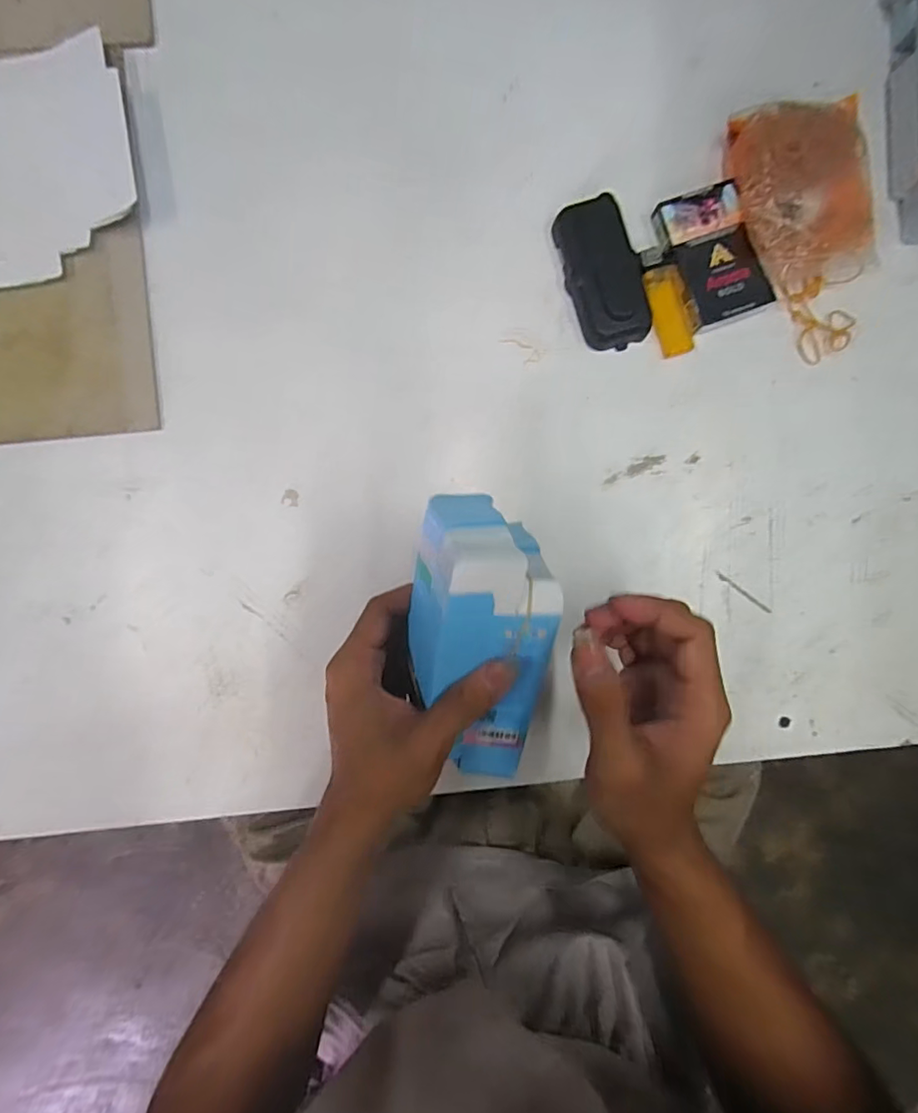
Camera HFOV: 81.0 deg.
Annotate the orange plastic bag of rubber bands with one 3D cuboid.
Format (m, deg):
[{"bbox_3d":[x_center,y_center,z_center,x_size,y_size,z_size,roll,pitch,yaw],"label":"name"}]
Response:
[{"bbox_3d":[0.262,-0.268,0.402,0.105,0.024,0.131,-13,90,-2],"label":"orange plastic bag of rubber bands"}]

